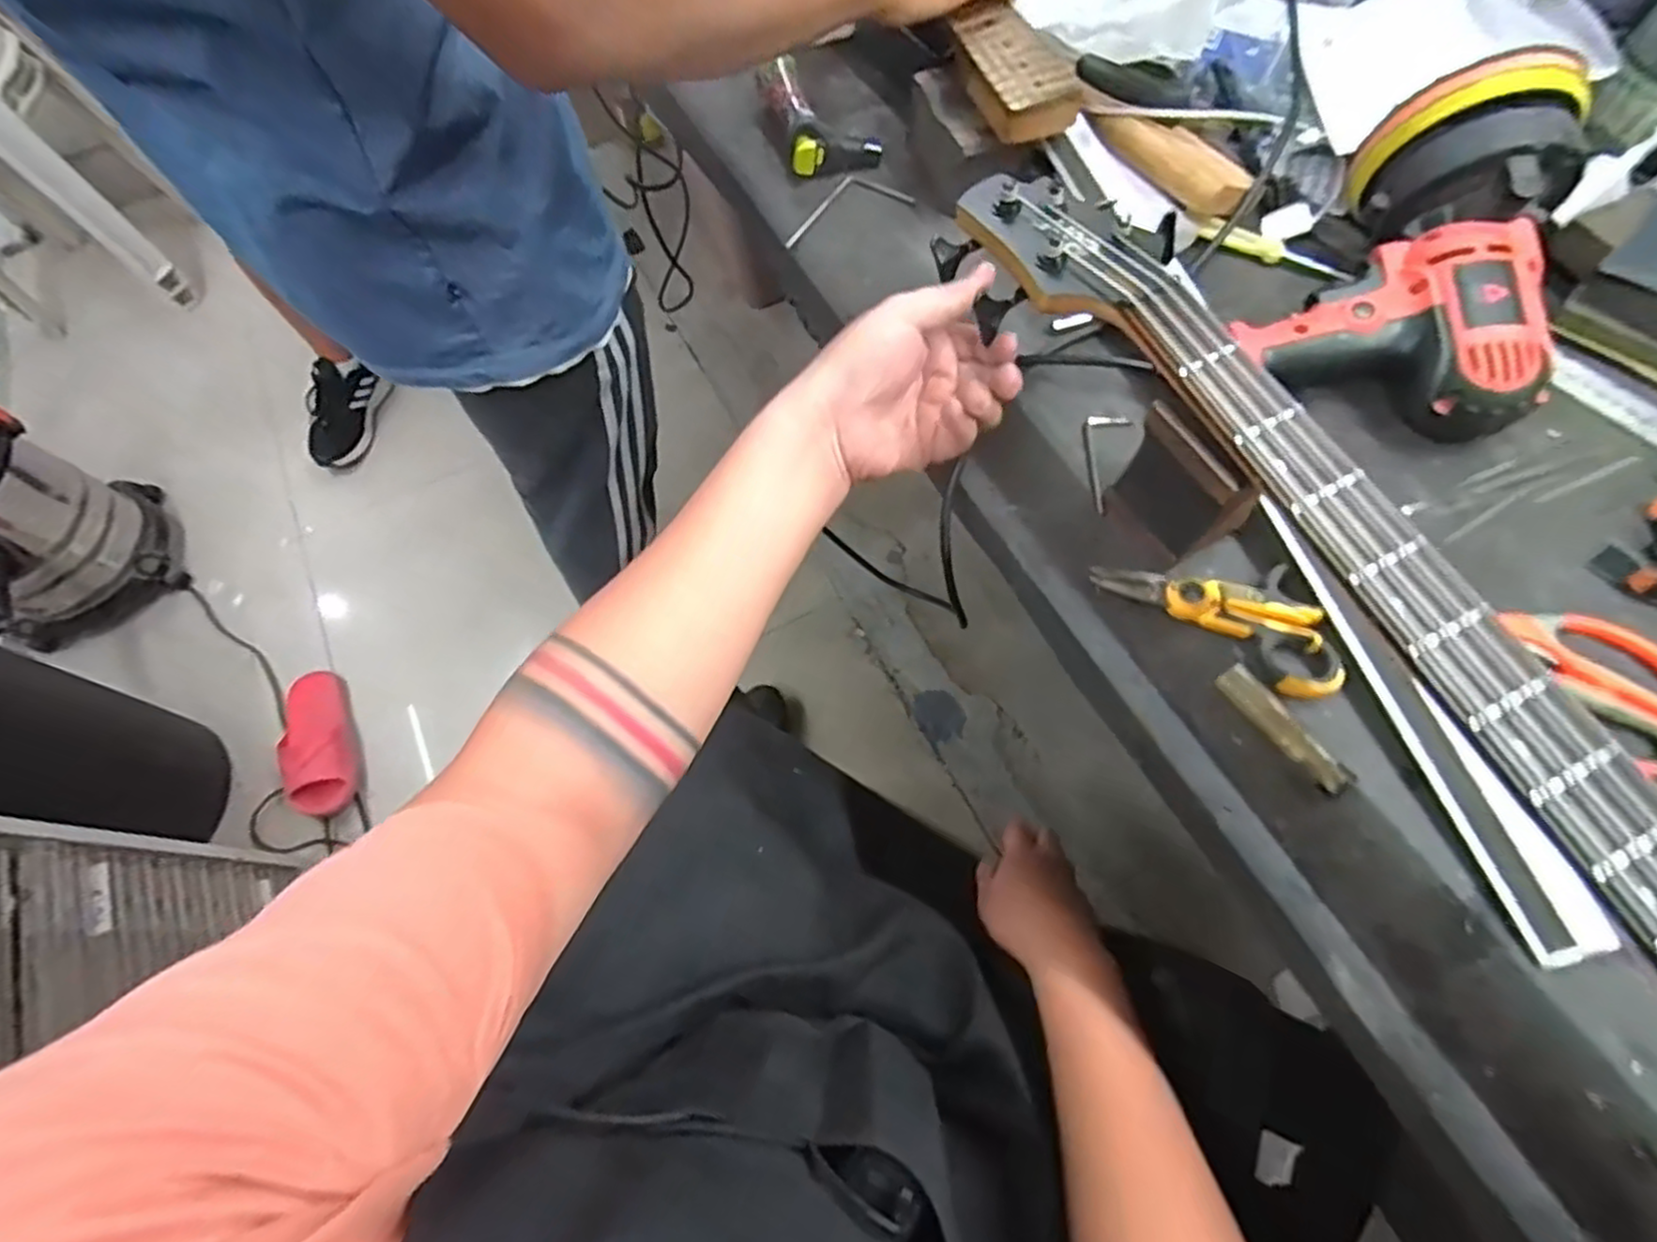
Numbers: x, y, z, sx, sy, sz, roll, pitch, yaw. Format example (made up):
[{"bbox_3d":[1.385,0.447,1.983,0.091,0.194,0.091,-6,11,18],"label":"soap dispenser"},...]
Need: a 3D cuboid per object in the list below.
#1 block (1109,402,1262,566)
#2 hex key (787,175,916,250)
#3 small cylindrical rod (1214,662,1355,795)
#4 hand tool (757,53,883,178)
[{"bbox_3d":[0.205,-0.080,0.410,0.048,0.089,0.064,-29,69,-11],"label":"block"},{"bbox_3d":[0.011,-0.336,0.583,0.108,0.010,0.050,-18,67,-7],"label":"hex key"},{"bbox_3d":[0.245,0.058,0.388,0.019,0.007,0.079,-34,70,-13],"label":"small cylindrical rod"},{"bbox_3d":[-0.007,-0.423,0.600,0.075,0.034,0.112,-16,67,-6],"label":"hand tool"}]

